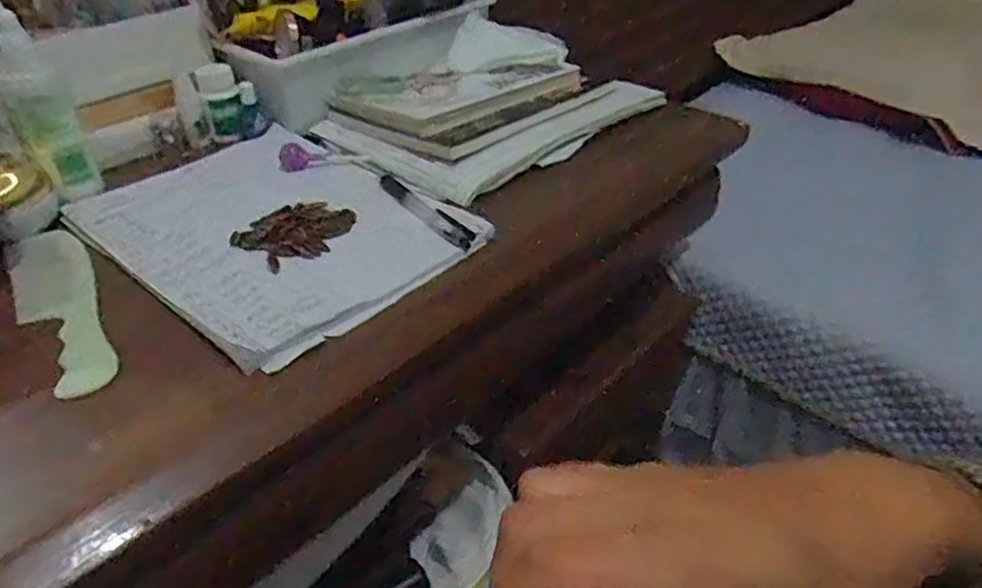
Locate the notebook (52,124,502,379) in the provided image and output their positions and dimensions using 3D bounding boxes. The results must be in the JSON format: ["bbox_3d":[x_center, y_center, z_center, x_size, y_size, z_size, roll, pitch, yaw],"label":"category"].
[{"bbox_3d":[-0.175,-0.060,0.563,0.304,0.015,0.215,28,46,34],"label":"notebook"}]

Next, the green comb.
[{"bbox_3d":[-0.293,0.005,0.485,0.049,0.008,0.204,-23,41,-25],"label":"green comb"}]

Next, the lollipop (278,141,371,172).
[{"bbox_3d":[-0.149,-0.125,0.633,0.077,0.021,0.018,-5,37,-3],"label":"lollipop"}]

